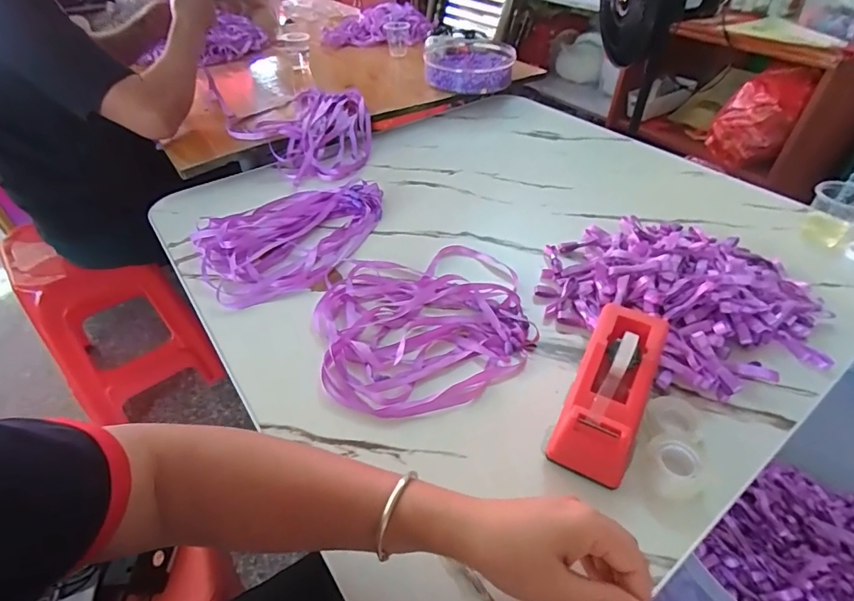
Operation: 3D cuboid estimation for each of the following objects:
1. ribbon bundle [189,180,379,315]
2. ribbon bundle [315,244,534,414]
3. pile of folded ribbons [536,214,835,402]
[{"bbox_3d":[-0.180,-0.099,0.626,0.272,0.031,0.198,-34,53,-31],"label":"ribbon bundle"},{"bbox_3d":[-0.002,0.020,0.502,0.227,0.020,0.229,-7,43,-8],"label":"ribbon bundle"},{"bbox_3d":[0.288,-0.022,0.516,0.288,0.058,0.265,0,43,0],"label":"pile of folded ribbons"}]

